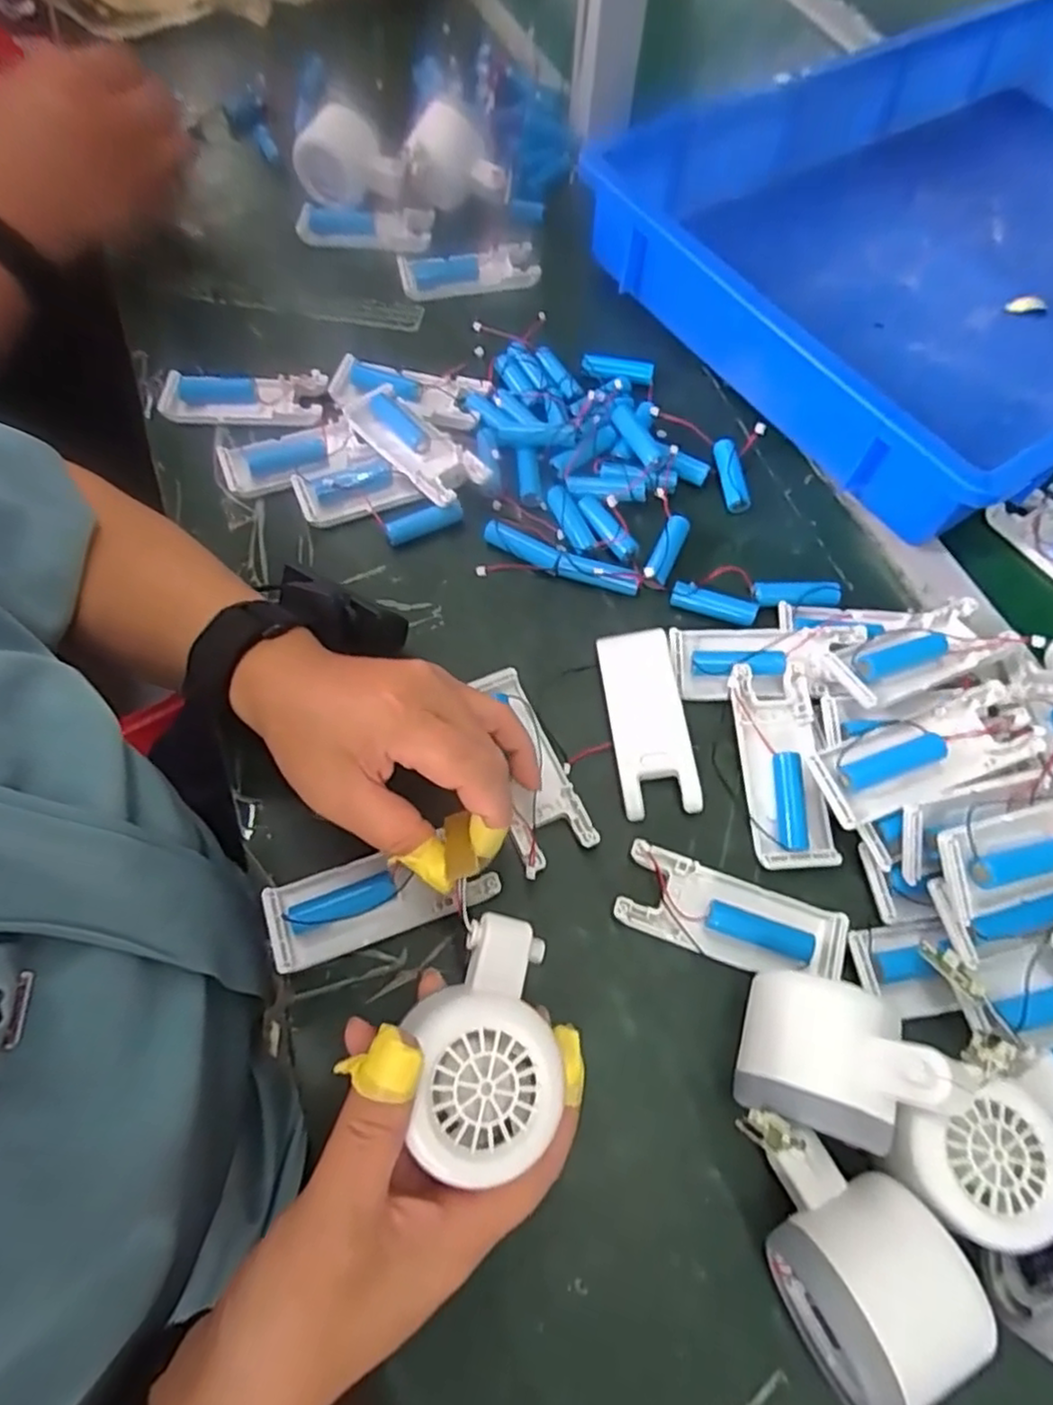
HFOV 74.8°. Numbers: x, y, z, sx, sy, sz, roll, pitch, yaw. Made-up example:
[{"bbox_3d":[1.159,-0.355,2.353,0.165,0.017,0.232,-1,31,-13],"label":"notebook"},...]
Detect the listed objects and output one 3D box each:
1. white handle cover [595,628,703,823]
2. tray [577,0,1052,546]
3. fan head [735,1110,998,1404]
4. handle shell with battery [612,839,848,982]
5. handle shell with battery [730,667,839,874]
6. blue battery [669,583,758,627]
[{"bbox_3d":[0.064,0.009,0.372,0.040,0.014,0.102,-6,65,-3],"label":"white handle cover"},{"bbox_3d":[0.367,-0.375,0.527,0.576,0.086,0.361,-33,69,-14],"label":"tray"},{"bbox_3d":[0.119,0.205,0.260,0.056,0.054,0.088,-27,68,-12],"label":"fan head"},{"bbox_3d":[0.098,0.103,0.331,0.106,0.014,0.040,17,66,8],"label":"handle shell with battery"},{"bbox_3d":[0.133,0.032,0.359,0.042,0.020,0.102,-6,80,0],"label":"handle shell with battery"},{"bbox_3d":[0.111,-0.058,0.409,0.050,0.012,0.014,18,66,8],"label":"blue battery"}]

